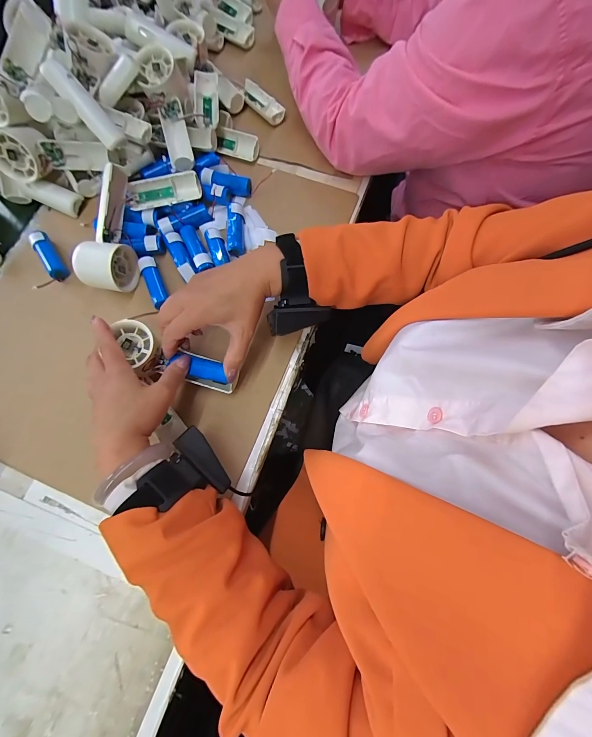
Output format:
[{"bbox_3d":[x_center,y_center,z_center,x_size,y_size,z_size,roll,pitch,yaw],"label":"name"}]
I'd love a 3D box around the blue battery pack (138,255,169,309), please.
[{"bbox_3d":[-0.185,-0.111,0.402,0.022,0.020,0.071,-22,74,-6],"label":"blue battery pack"}]

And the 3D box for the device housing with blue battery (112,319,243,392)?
[{"bbox_3d":[-0.138,-0.008,0.356,0.145,0.038,0.050,23,77,2],"label":"device housing with blue battery"}]

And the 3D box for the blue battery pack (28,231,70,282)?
[{"bbox_3d":[-0.333,-0.153,0.413,0.022,0.016,0.071,-33,75,-9],"label":"blue battery pack"}]

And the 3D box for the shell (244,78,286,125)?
[{"bbox_3d":[-0.055,-0.413,0.475,0.032,0.014,0.096,-42,77,-11],"label":"shell"}]

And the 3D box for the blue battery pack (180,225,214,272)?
[{"bbox_3d":[-0.133,-0.160,0.413,0.020,0.022,0.073,-27,74,-8],"label":"blue battery pack"}]

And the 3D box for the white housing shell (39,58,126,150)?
[{"bbox_3d":[-0.252,-0.314,0.366,0.028,0.018,0.098,-49,116,-11],"label":"white housing shell"}]

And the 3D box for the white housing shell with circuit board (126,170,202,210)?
[{"bbox_3d":[-0.178,-0.237,0.412,0.099,0.028,0.028,-8,73,-2],"label":"white housing shell with circuit board"}]

